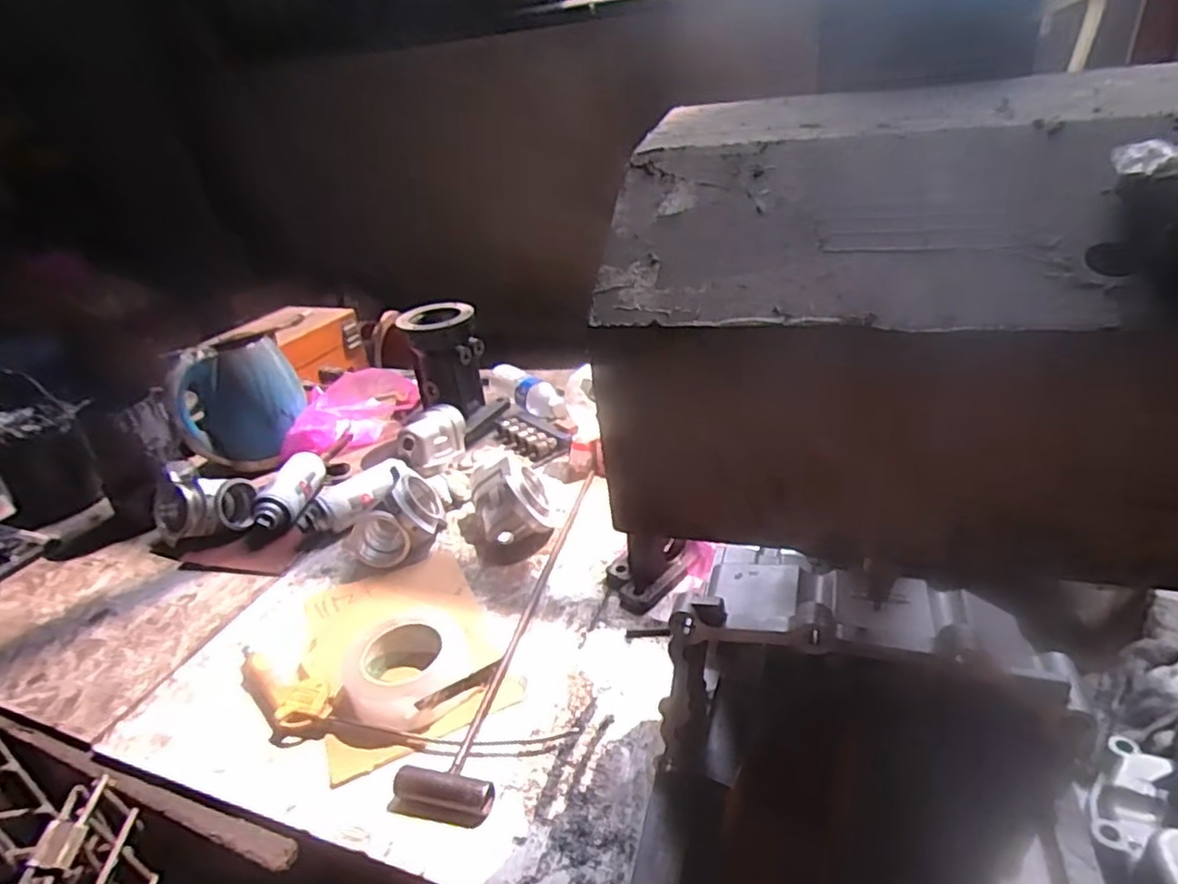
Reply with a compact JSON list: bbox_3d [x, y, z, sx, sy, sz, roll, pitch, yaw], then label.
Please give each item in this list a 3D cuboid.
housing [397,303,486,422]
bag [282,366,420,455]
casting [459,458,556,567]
[{"bbox_3d":[-0.231,-0.137,1.110,0.115,0.164,0.104,-17,30,-18],"label":"housing"},{"bbox_3d":[-0.428,-0.053,1.197,0.118,0.097,0.241,5,31,21],"label":"bag"},{"bbox_3d":[-0.107,0.080,0.875,0.114,0.088,0.126,-12,29,-9],"label":"casting"}]

